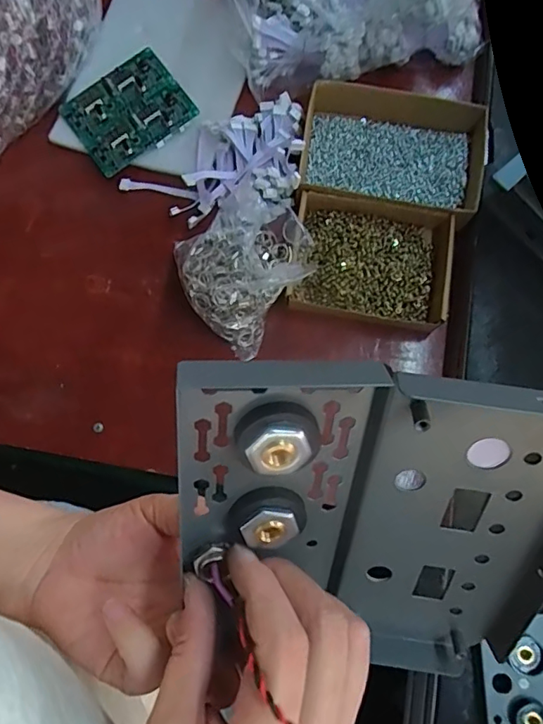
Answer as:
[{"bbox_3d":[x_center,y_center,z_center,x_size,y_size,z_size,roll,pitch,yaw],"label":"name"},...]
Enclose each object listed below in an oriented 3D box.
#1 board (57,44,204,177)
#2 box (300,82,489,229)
[{"bbox_3d":[-0.175,-0.305,0.619,0.139,0.011,0.113,-35,84,-3],"label":"board"},{"bbox_3d":[0.143,-0.254,0.614,0.209,0.047,0.151,10,76,1],"label":"box"}]

